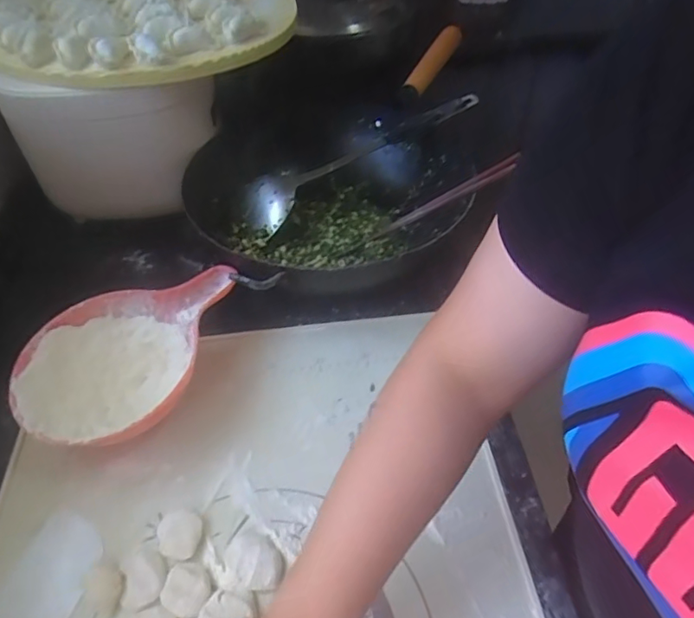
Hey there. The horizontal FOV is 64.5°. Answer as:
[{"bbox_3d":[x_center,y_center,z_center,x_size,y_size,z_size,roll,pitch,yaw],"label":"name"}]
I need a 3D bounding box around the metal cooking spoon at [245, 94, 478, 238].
[{"bbox_3d":[0.017,-0.190,0.691,0.324,0.043,0.091,-27,52,-6],"label":"metal cooking spoon"}]

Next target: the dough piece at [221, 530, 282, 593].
[{"bbox_3d":[-0.076,0.203,0.439,0.044,0.009,0.053,-35,56,-27],"label":"dough piece"}]

